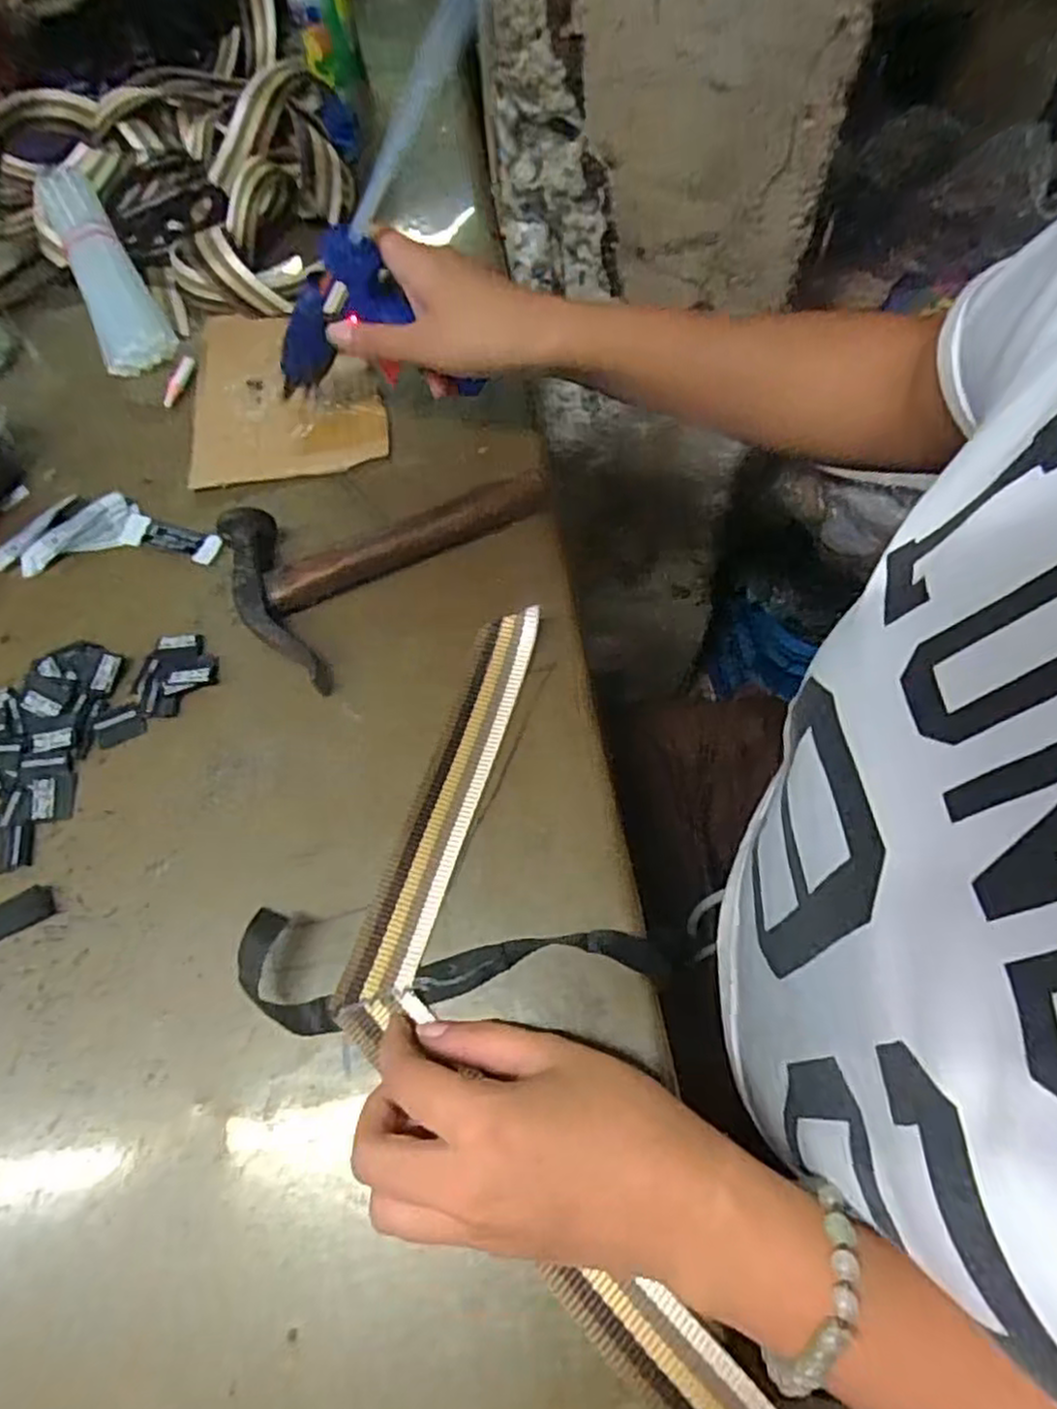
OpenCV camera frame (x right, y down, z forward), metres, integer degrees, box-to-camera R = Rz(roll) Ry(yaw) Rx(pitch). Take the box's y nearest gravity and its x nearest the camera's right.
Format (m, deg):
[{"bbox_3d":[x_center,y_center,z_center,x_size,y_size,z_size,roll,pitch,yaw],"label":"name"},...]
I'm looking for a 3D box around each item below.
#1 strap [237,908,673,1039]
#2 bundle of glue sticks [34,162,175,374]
[{"bbox_3d":[-0.030,0.117,0.311,0.184,0.025,0.045,1,63,4],"label":"strap"},{"bbox_3d":[-0.319,-0.323,0.537,0.052,0.047,0.208,-29,65,-11],"label":"bundle of glue sticks"}]

